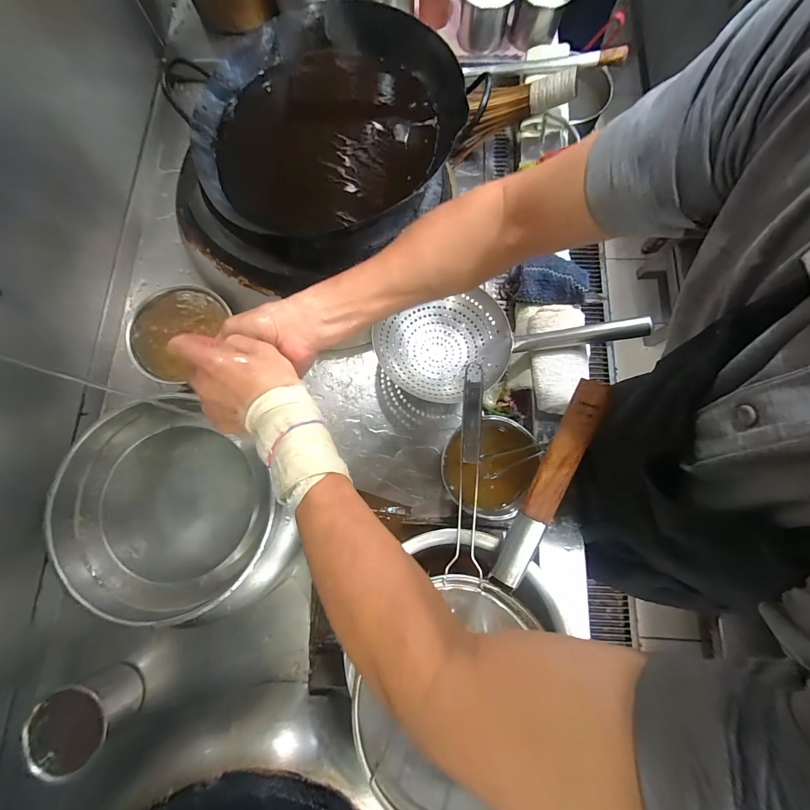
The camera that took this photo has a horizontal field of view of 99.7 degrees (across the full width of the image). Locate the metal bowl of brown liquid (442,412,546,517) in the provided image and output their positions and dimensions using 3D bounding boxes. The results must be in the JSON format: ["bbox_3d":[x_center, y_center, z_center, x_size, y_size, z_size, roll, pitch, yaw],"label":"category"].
[{"bbox_3d":[0.136,0.103,0.584,0.135,0.110,0.156,24,80,6],"label":"metal bowl of brown liquid"}]

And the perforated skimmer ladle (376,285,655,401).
[{"bbox_3d":[0.164,-0.101,0.582,0.400,0.091,0.162,-8,78,17],"label":"perforated skimmer ladle"}]

